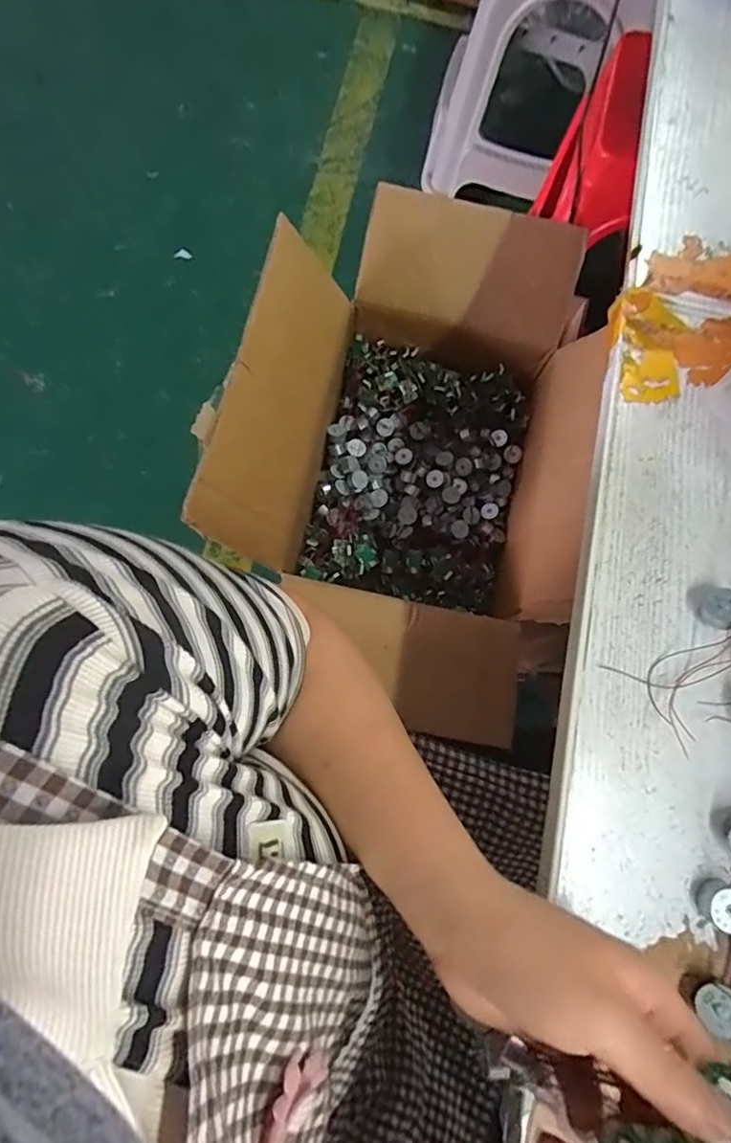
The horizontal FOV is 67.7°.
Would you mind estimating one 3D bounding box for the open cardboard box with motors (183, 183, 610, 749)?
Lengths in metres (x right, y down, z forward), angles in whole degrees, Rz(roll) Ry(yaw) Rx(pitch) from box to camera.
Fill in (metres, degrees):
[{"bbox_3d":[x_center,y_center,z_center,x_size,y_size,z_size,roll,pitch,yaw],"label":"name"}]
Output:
[{"bbox_3d":[0.043,-0.128,0.612,0.347,0.236,0.549,13,76,-1],"label":"open cardboard box with motors"}]

